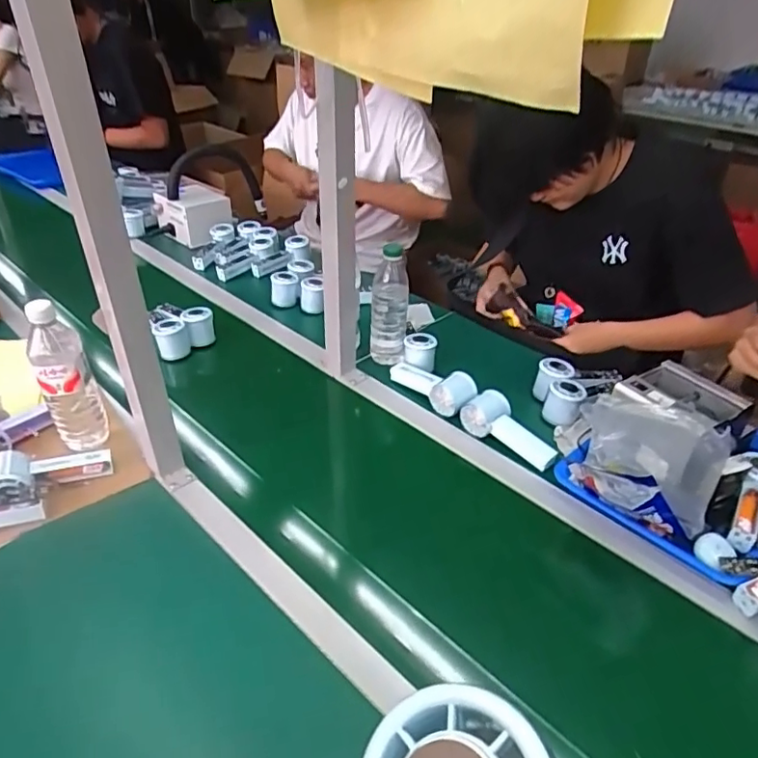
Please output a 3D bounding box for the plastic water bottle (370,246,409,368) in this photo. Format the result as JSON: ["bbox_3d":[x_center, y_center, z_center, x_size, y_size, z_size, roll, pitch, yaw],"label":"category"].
[{"bbox_3d":[0.018,-0.119,0.975,0.063,0.200,0.068,1,36,0],"label":"plastic water bottle"}]

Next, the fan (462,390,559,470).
[{"bbox_3d":[0.189,0.078,0.848,0.061,0.052,0.146,-22,42,-28],"label":"fan"}]

